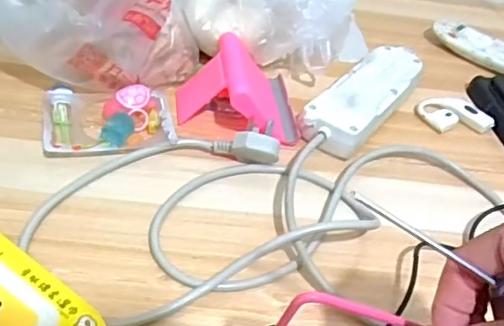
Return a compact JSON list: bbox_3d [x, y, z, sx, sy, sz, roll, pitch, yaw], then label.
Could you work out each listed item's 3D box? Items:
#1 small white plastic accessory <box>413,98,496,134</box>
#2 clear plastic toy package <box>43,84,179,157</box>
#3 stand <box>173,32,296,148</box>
[{"bbox_3d":[0.194,-0.047,0.557,0.065,0.010,0.041,-5,42,-14],"label":"small white plastic accessory"},{"bbox_3d":[-0.116,-0.041,0.471,0.099,0.016,0.084,-4,42,-14],"label":"clear plastic toy package"},{"bbox_3d":[-0.013,-0.066,0.505,0.100,0.050,0.104,0,41,-9],"label":"stand"}]

